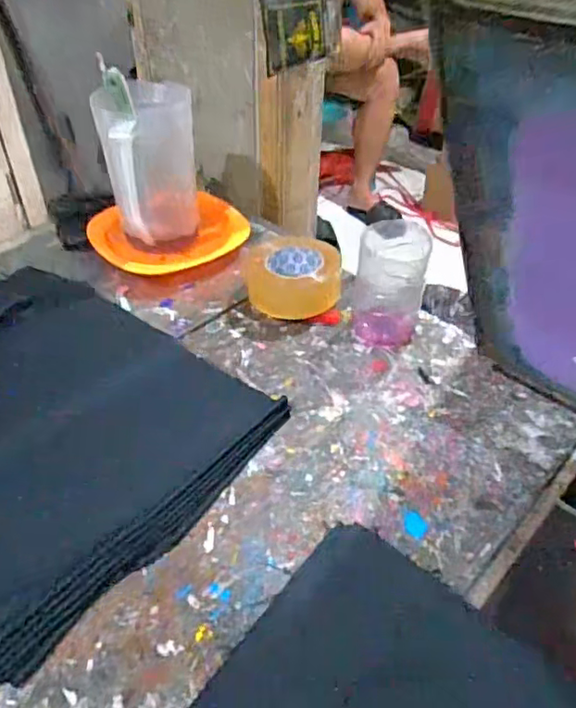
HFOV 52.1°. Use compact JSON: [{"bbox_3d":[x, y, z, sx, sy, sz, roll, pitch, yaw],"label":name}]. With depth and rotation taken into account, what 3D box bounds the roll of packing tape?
[{"bbox_3d":[0.009,-0.110,0.825,0.128,0.048,0.122,0,43,0],"label":"roll of packing tape"}]

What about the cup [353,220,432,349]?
[{"bbox_3d":[0.126,-0.088,0.733,0.081,0.141,0.075,2,40,-1],"label":"cup"}]

